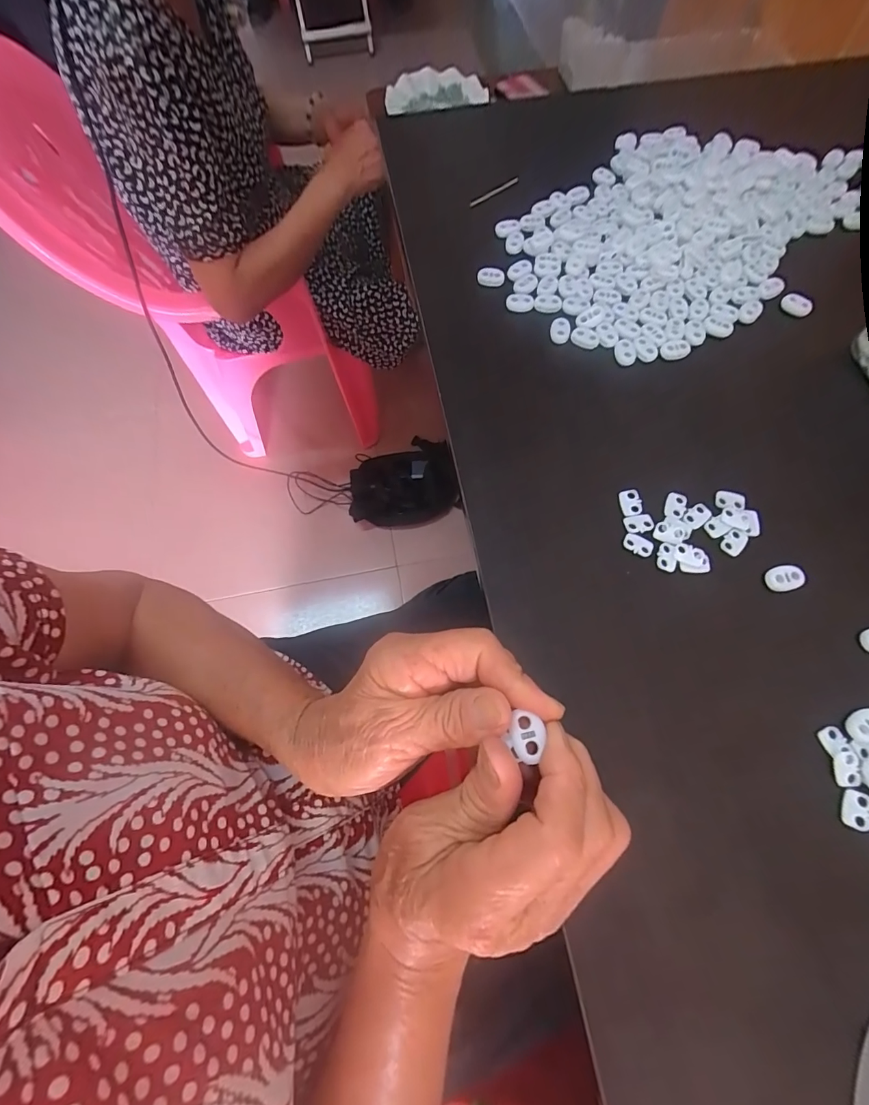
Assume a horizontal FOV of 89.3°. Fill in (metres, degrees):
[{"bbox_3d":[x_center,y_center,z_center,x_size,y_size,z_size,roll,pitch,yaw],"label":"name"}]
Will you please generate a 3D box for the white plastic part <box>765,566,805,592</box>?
[{"bbox_3d":[0.223,0.017,0.280,0.022,0.008,0.015,-16,71,-5],"label":"white plastic part"}]

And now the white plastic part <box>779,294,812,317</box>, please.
[{"bbox_3d":[0.292,-0.200,0.354,0.024,0.006,0.013,21,72,8],"label":"white plastic part"}]

